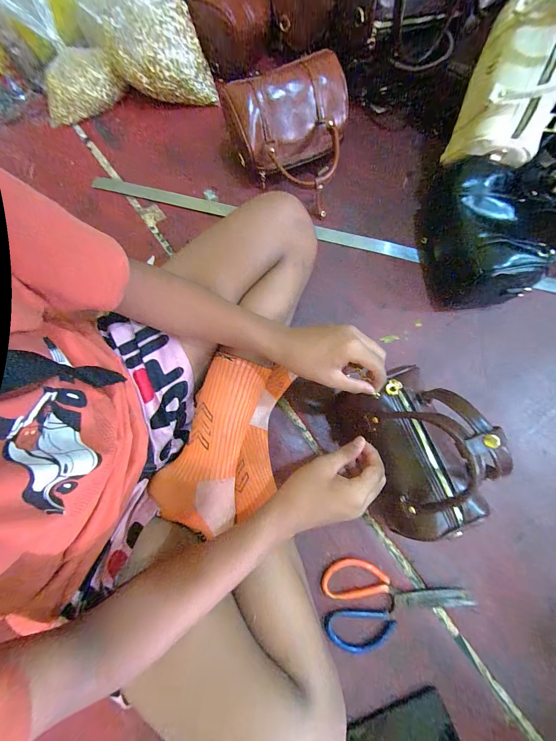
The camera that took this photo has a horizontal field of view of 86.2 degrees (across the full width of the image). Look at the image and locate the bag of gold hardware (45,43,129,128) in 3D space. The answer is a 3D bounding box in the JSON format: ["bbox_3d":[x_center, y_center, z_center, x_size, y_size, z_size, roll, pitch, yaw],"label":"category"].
[{"bbox_3d":[-0.456,-0.661,0.687,0.188,0.079,0.104,-17,77,-2],"label":"bag of gold hardware"}]

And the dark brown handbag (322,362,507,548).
[{"bbox_3d":[0.165,0.105,0.383,0.107,0.236,0.209,-24,77,-4],"label":"dark brown handbag"}]

